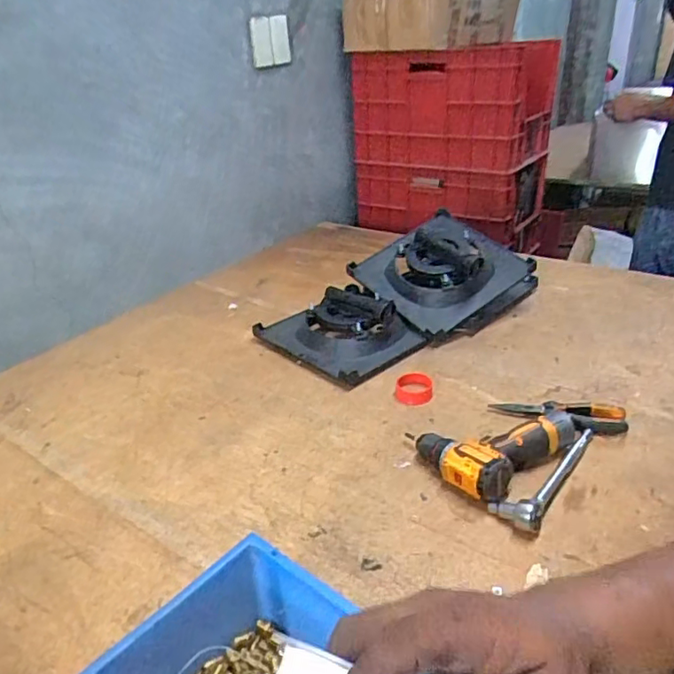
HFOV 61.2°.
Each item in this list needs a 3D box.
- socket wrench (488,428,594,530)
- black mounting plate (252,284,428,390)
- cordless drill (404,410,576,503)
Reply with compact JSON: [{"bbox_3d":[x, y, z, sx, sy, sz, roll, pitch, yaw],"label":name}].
[{"bbox_3d":[0.300,0.178,0.796,0.065,0.027,0.237,22,38,38],"label":"socket wrench"},{"bbox_3d":[0.012,-0.029,1.178,0.261,0.080,0.287,-26,36,-34],"label":"black mounting plate"},{"bbox_3d":[0.234,0.147,0.860,0.226,0.064,0.166,-22,34,-30],"label":"cordless drill"}]

